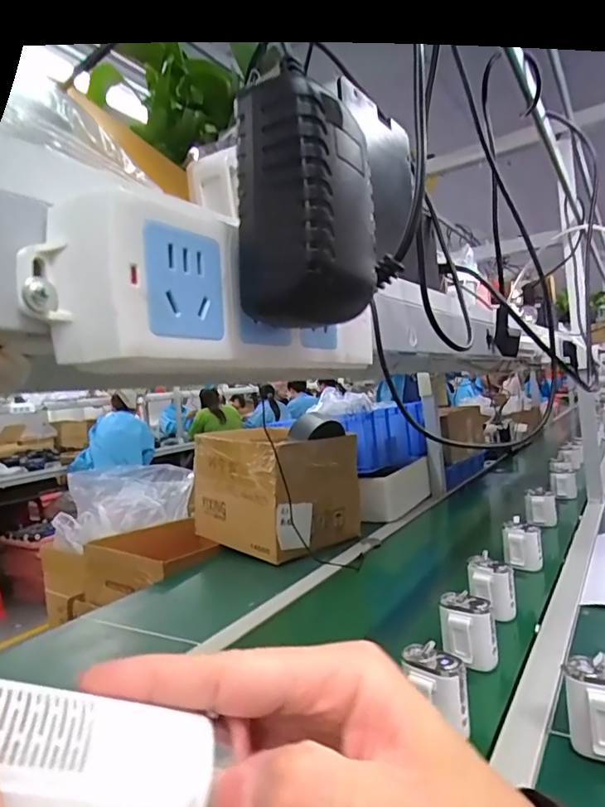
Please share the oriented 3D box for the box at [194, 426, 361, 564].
[{"bbox_3d":[-0.057,0.217,1.361,0.364,0.269,0.303,-3,2,45],"label":"box"}]

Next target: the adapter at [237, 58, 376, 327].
[{"bbox_3d":[0.002,-0.067,0.187,0.038,0.076,0.042,-4,2,25],"label":"adapter"}]

